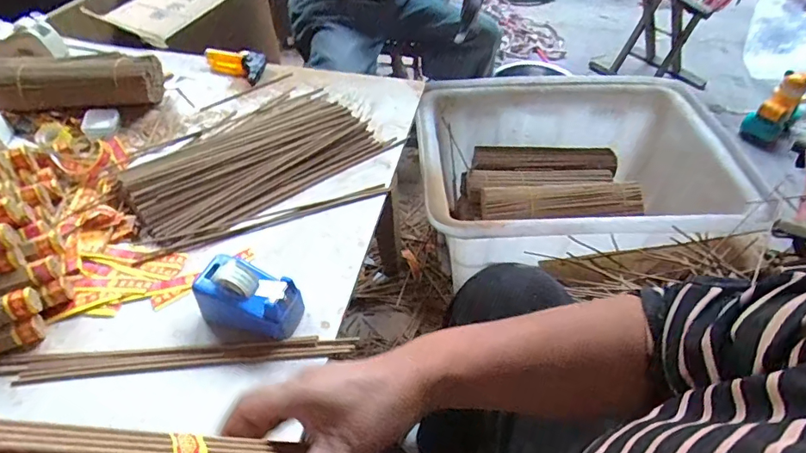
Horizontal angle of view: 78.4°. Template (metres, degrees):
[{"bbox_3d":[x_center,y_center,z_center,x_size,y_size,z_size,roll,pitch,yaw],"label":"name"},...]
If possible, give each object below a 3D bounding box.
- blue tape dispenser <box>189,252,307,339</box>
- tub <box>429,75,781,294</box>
[{"bbox_3d":[-0.154,0.073,0.497,0.102,0.062,0.053,13,48,12],"label":"blue tape dispenser"},{"bbox_3d":[0.343,-0.087,0.999,0.605,0.226,0.424,0,47,-1],"label":"tub"}]

